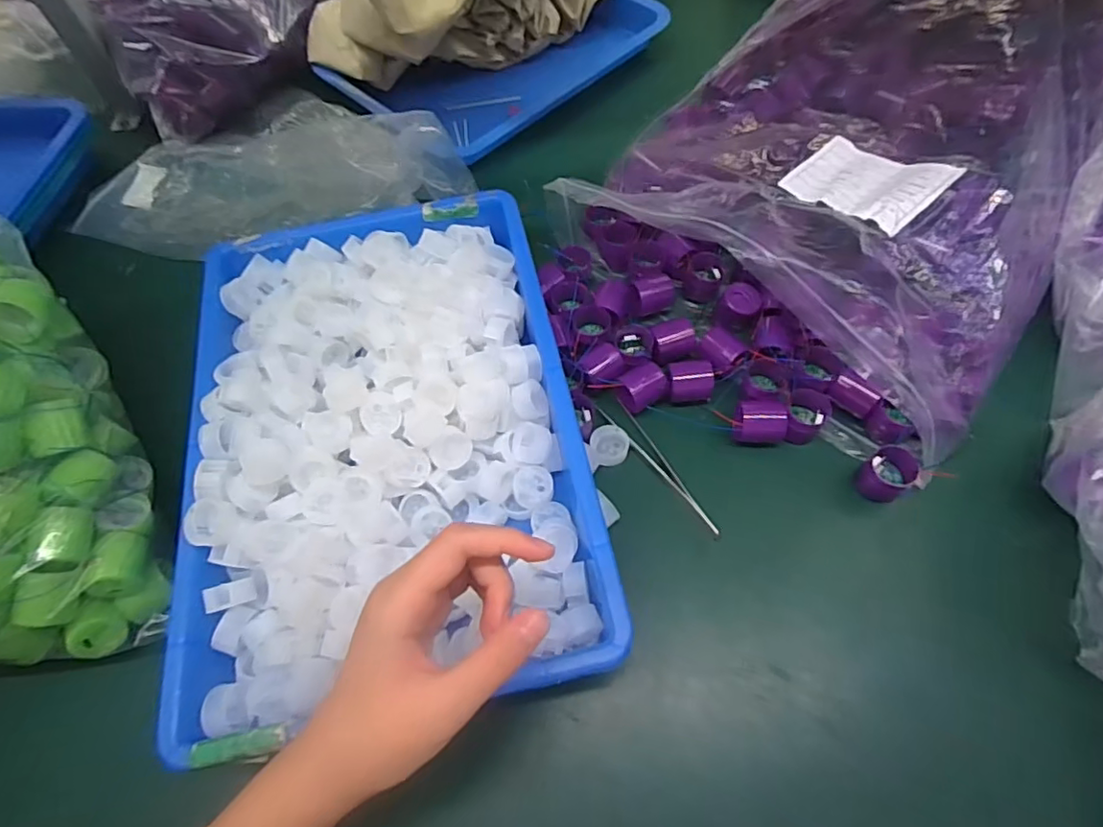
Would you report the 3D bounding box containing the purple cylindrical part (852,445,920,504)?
[{"bbox_3d":[0.223,0.042,0.397,0.030,0.035,0.028,-2,61,3],"label":"purple cylindrical part"}]

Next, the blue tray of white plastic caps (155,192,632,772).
[{"bbox_3d":[-0.110,0.009,0.406,0.242,0.070,0.362,-12,61,-3],"label":"blue tray of white plastic caps"}]

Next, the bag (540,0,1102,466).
[{"bbox_3d":[0.238,-0.197,0.472,0.328,0.125,0.525,34,68,20],"label":"bag"}]

